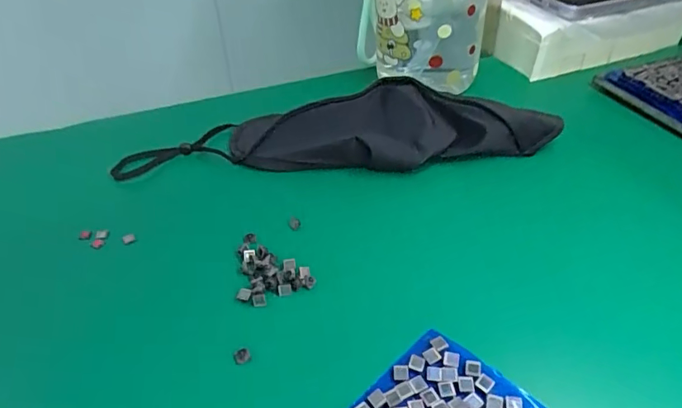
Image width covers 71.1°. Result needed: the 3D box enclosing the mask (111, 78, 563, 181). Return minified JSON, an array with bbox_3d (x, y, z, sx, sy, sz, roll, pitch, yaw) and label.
[{"bbox_3d":[-0.003,-0.050,0.314,0.273,0.034,0.055,-2,41,-1],"label":"mask"}]

